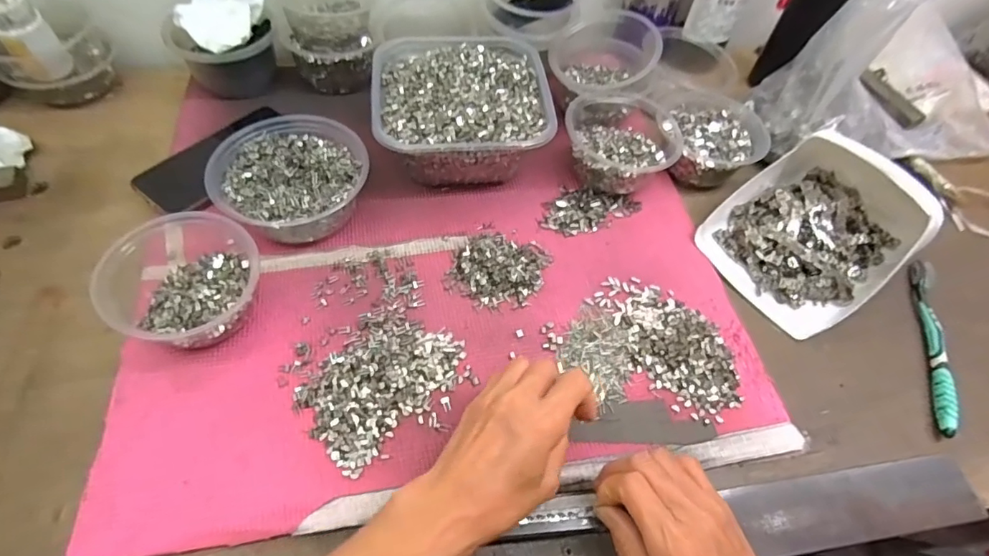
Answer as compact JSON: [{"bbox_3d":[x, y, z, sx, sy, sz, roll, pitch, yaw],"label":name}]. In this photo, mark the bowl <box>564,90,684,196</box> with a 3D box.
[{"bbox_3d":[0.131,-0.146,0.536,0.117,0.063,0.125,2,57,-3],"label":"bowl"}]

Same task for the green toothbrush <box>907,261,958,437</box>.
[{"bbox_3d":[0.402,0.058,0.461,0.016,0.015,0.178,16,58,6],"label":"green toothbrush"}]

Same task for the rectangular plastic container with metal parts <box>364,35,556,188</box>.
[{"bbox_3d":[-0.035,-0.174,0.530,0.169,0.080,0.170,-3,58,-7],"label":"rectangular plastic container with metal parts"}]

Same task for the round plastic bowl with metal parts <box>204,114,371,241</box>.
[{"bbox_3d":[-0.190,-0.090,0.479,0.129,0.059,0.132,2,57,-3],"label":"round plastic bowl with metal parts"}]

